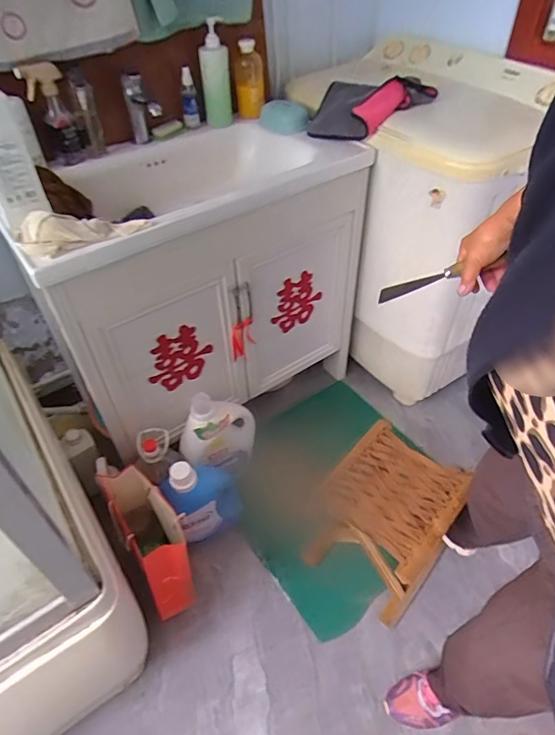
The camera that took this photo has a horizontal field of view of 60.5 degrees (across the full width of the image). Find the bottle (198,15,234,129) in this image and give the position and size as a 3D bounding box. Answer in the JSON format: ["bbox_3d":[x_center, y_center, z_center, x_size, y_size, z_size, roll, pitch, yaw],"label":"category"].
[{"bbox_3d":[-0.149,-0.711,1.164,0.062,0.228,0.066,1,45,3],"label":"bottle"}]

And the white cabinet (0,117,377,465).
[{"bbox_3d":[-0.193,-0.231,1.258,0.770,0.610,0.381,-29,51,-24],"label":"white cabinet"}]

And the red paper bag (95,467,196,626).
[{"bbox_3d":[-0.289,0.386,1.094,0.113,0.289,0.241,-27,50,-23],"label":"red paper bag"}]

